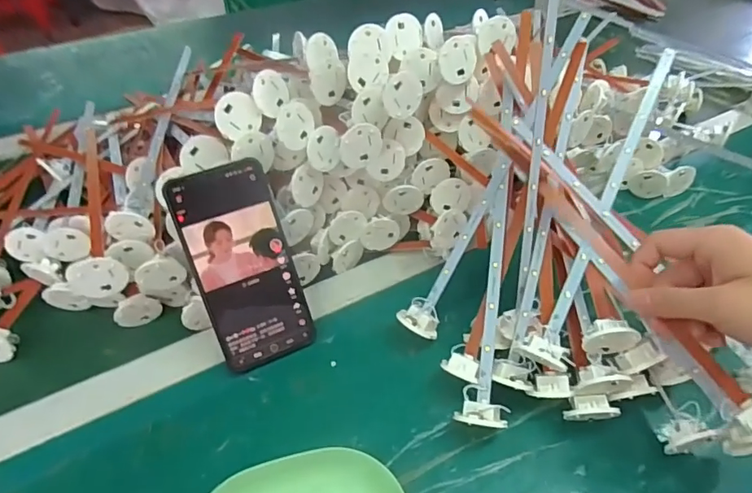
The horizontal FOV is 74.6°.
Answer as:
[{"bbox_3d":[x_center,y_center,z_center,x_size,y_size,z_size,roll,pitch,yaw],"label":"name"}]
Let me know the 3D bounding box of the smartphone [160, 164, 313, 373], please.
[{"bbox_3d":[-0.107,0.018,0.404,0.078,0.164,0.007,-20,13,-19],"label":"smartphone"}]

